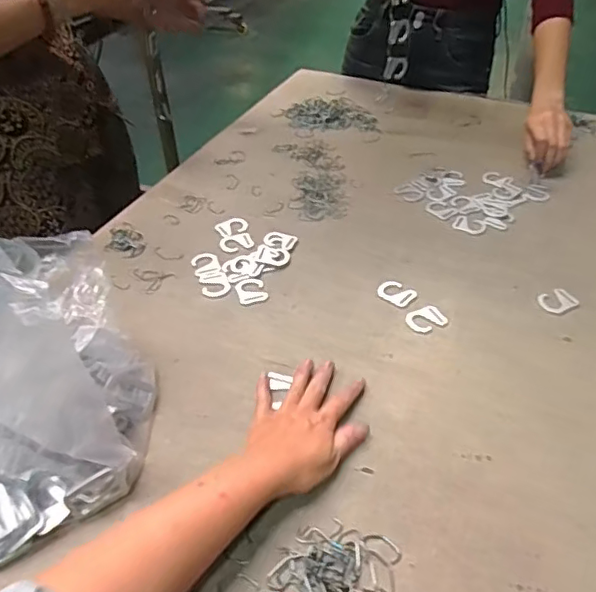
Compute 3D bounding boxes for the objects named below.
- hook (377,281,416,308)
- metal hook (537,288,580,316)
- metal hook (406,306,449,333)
[{"bbox_3d":[0.122,-0.004,0.700,0.036,0.004,0.045,-34,51,-31],"label":"hook"},{"bbox_3d":[0.312,0.006,0.680,0.044,0.004,0.036,-22,45,-21],"label":"metal hook"},{"bbox_3d":[0.150,0.026,0.664,0.046,0.004,0.034,-19,44,-19],"label":"metal hook"}]

